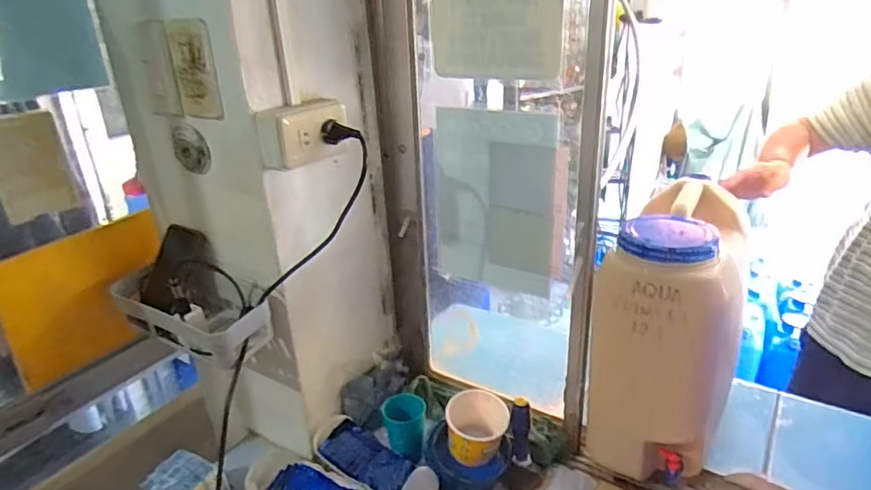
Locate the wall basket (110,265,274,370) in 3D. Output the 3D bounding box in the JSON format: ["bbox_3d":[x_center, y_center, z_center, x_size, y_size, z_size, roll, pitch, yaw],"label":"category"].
[{"bbox_3d":[-0.371,0.105,0.852,0.248,0.081,0.117,9,27,25],"label":"wall basket"}]

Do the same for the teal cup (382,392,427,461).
[{"bbox_3d":[-0.052,0.302,0.938,0.067,0.079,0.066,-3,24,1],"label":"teal cup"}]

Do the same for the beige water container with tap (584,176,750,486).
[{"bbox_3d":[0.366,0.124,0.868,0.191,0.383,0.286,11,28,29],"label":"beige water container with tap"}]

